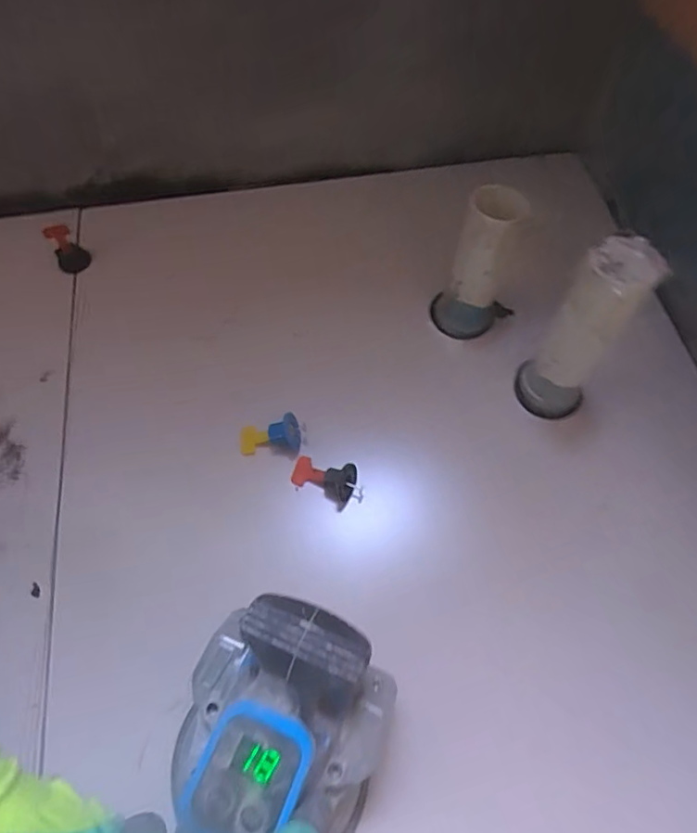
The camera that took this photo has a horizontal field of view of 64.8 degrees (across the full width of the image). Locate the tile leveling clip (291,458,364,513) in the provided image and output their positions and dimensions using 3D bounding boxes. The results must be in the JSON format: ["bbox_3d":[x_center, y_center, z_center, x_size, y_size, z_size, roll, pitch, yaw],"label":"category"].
[{"bbox_3d":[-0.017,0.055,0.486,0.066,0.027,0.036,28,67,13],"label":"tile leveling clip"}]

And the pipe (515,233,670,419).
[{"bbox_3d":[0.192,-0.064,0.451,0.053,0.170,0.058,0,63,0],"label":"pipe"}]

